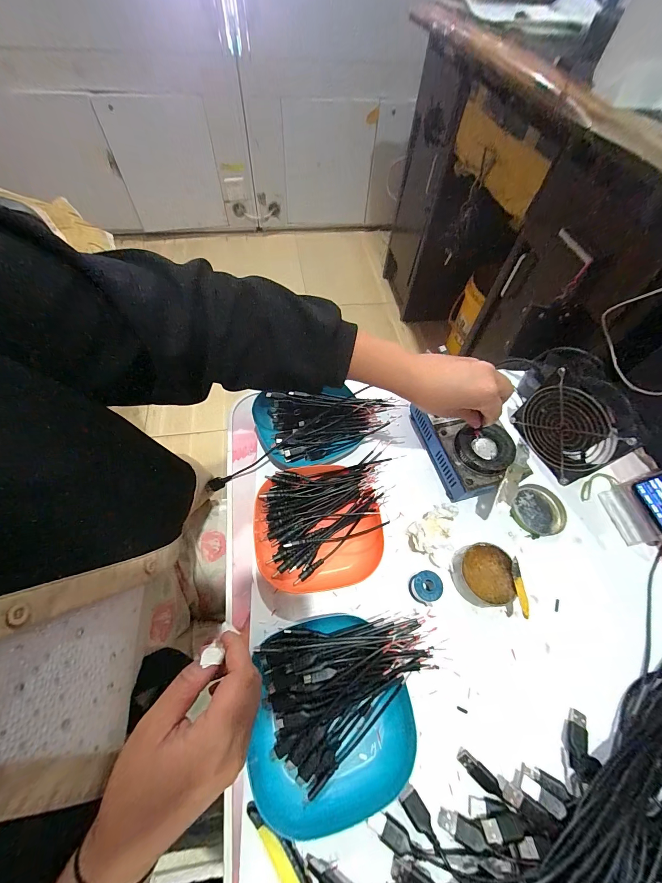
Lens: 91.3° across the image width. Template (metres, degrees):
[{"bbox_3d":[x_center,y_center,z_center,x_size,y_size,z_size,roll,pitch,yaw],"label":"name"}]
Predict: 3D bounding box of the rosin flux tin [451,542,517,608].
[{"bbox_3d":[0.169,0.148,0.362,0.059,0.024,0.063,1,59,-2],"label":"rosin flux tin"}]

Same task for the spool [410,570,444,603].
[{"bbox_3d":[0.103,0.158,0.350,0.028,0.024,0.029,1,59,-2],"label":"spool"}]

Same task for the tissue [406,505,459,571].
[{"bbox_3d":[0.119,0.108,0.379,0.053,0.027,0.064,7,59,2],"label":"tissue"}]

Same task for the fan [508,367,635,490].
[{"bbox_3d":[0.311,-0.022,0.418,0.043,0.120,0.120,-21,63,-14],"label":"fan"}]

